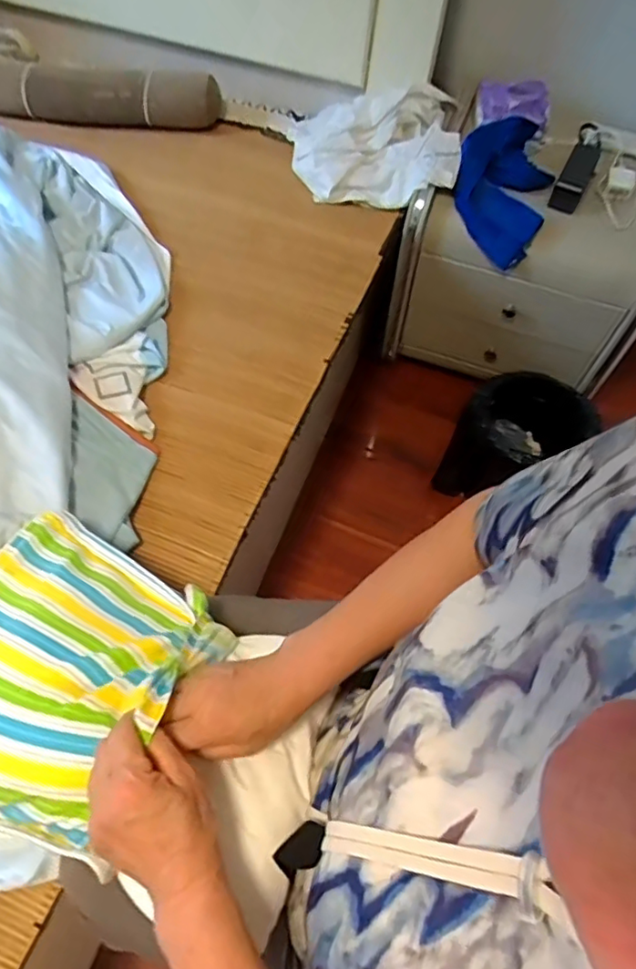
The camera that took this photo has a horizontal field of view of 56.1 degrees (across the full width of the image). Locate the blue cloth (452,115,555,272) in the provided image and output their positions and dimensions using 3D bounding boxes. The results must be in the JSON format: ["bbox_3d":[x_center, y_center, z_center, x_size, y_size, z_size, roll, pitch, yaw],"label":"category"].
[{"bbox_3d":[0.362,-0.585,1.190,0.179,0.137,0.282,14,61,5],"label":"blue cloth"}]

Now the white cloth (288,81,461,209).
[{"bbox_3d":[0.111,-0.685,1.210,0.313,0.139,0.277,-2,61,-4],"label":"white cloth"}]

